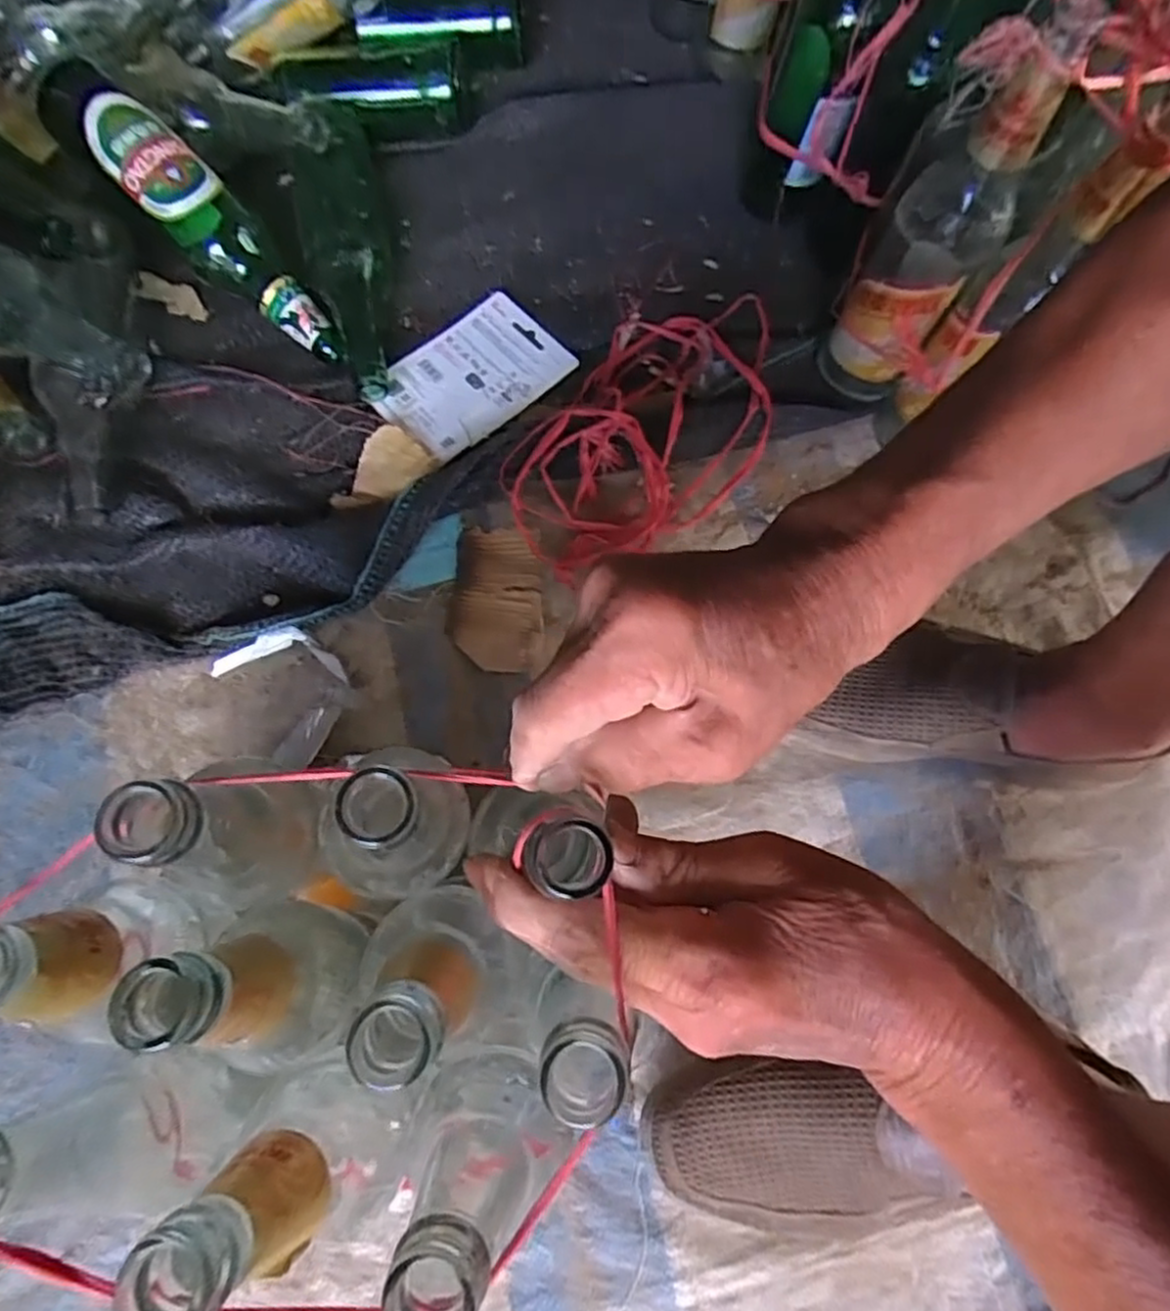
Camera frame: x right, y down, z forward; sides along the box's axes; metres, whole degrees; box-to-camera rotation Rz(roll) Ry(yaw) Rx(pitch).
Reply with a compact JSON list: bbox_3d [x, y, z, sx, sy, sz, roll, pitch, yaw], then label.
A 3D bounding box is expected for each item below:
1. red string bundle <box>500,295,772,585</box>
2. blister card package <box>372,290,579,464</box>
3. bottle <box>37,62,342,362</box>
[{"bbox_3d":[0.059,-0.180,0.538,0.156,0.049,0.289,30,75,8],"label":"red string bundle"},{"bbox_3d":[-0.093,-0.232,0.576,0.150,0.012,0.107,-43,78,-12],"label":"blister card package"},{"bbox_3d":[-0.298,-0.338,0.555,0.260,0.061,0.058,44,76,-11],"label":"bottle"}]

